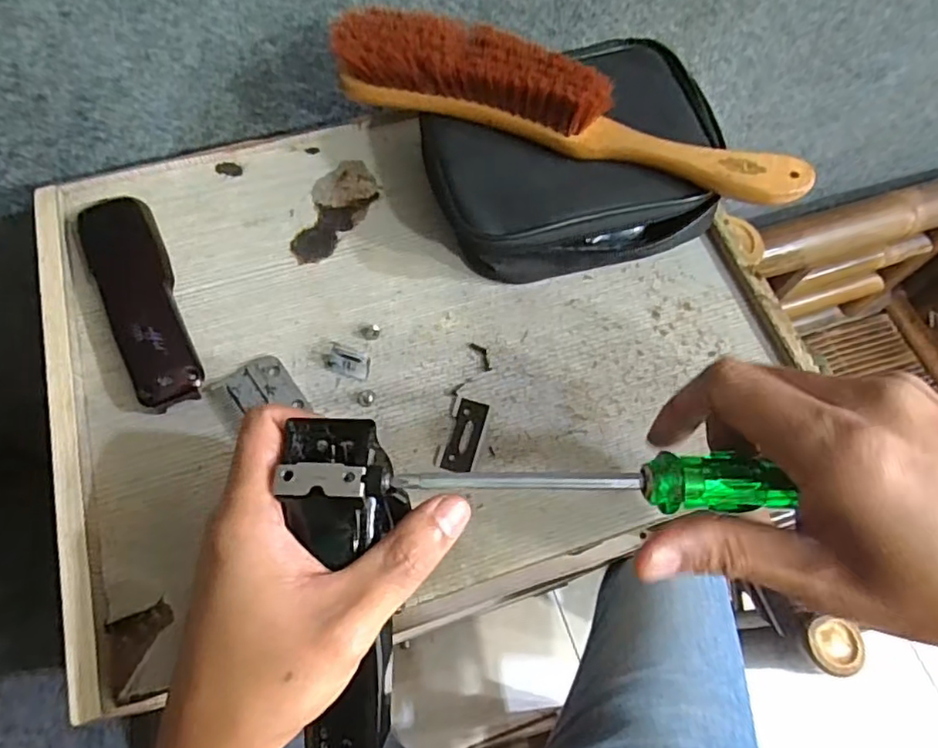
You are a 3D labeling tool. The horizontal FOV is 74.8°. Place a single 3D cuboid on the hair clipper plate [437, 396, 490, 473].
[{"bbox_3d":[-0.002,0.032,0.323,0.020,0.004,0.039,14,65,3],"label":"hair clipper plate"}]

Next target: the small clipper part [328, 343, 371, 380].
[{"bbox_3d":[-0.065,-0.007,0.331,0.022,0.013,0.011,20,66,6],"label":"small clipper part"}]

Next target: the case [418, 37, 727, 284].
[{"bbox_3d":[0.057,-0.119,0.359,0.158,0.064,0.125,-14,67,-9],"label":"case"}]

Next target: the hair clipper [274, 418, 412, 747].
[{"bbox_3d":[-0.050,0.107,0.258,0.045,0.029,0.173,-1,99,-3],"label":"hair clipper"}]

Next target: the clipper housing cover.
[{"bbox_3d":[-0.183,-0.047,0.341,0.038,0.015,0.142,-25,69,-14],"label":"clipper housing cover"}]

